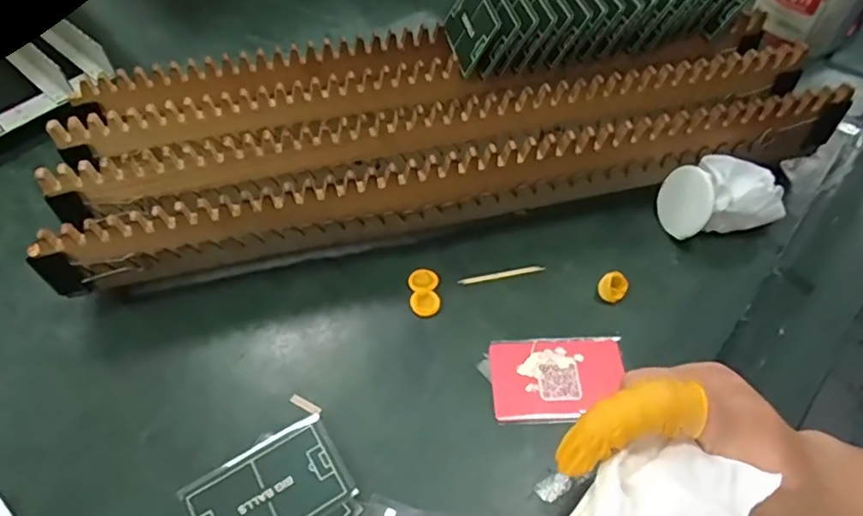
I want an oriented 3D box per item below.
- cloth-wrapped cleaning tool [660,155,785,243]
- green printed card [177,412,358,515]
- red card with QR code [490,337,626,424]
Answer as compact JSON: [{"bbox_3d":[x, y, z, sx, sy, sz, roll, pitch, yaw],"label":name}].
[{"bbox_3d":[0.215,-0.045,0.427,0.073,0.049,0.048,-9,53,-4],"label":"cloth-wrapped cleaning tool"},{"bbox_3d":[-0.094,0.134,0.328,0.086,0.006,0.056,-27,56,-17],"label":"green printed card"},{"bbox_3d":[0.083,0.077,0.368,0.085,0.004,0.058,-3,52,0],"label":"red card with QR code"}]

